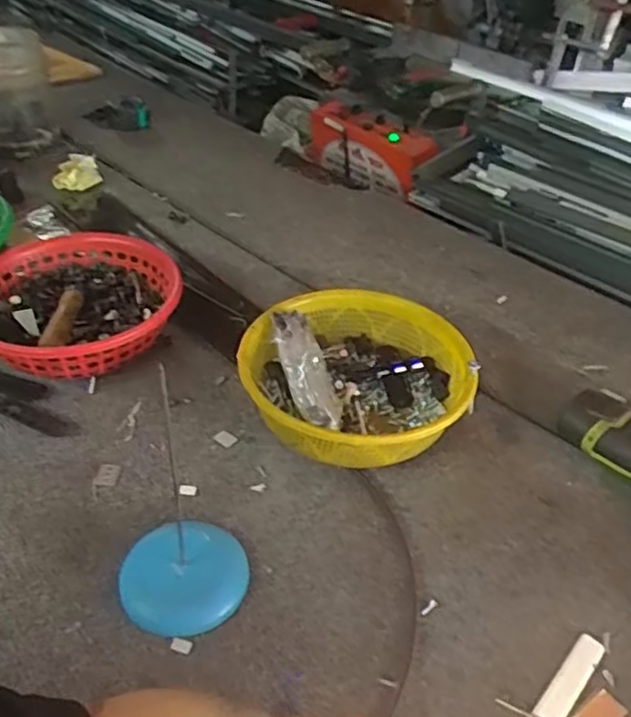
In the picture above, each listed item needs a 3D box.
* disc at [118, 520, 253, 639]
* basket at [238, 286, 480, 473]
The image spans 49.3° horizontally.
[{"bbox_3d":[-0.088,0.146,0.466,0.080,0.020,0.084,2,39,-2],"label":"disc"},{"bbox_3d":[0.033,0.023,0.589,0.184,0.073,0.184,2,39,-2],"label":"basket"}]

